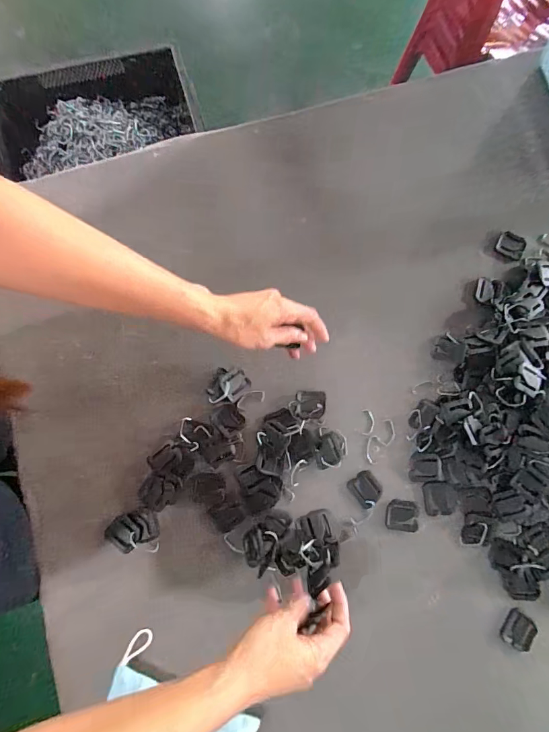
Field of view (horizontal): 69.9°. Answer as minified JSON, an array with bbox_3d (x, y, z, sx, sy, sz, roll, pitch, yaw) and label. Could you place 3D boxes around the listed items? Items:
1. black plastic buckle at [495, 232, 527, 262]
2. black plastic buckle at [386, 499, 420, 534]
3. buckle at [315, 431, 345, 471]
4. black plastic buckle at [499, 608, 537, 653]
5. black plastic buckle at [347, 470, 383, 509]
[{"bbox_3d":[0.327,-0.167,0.543,0.036,0.004,0.039,29,81,4],"label":"black plastic buckle"},{"bbox_3d":[0.154,0.180,0.474,0.037,0.006,0.036,8,80,0],"label":"black plastic buckle"},{"bbox_3d":[0.069,0.104,0.485,0.037,0.012,0.043,-4,80,-2],"label":"buckle"},{"bbox_3d":[0.282,0.304,0.452,0.035,0.005,0.039,34,81,4],"label":"black plastic buckle"},{"bbox_3d":[0.112,0.150,0.480,0.034,0.004,0.039,-35,83,-7],"label":"black plastic buckle"}]

